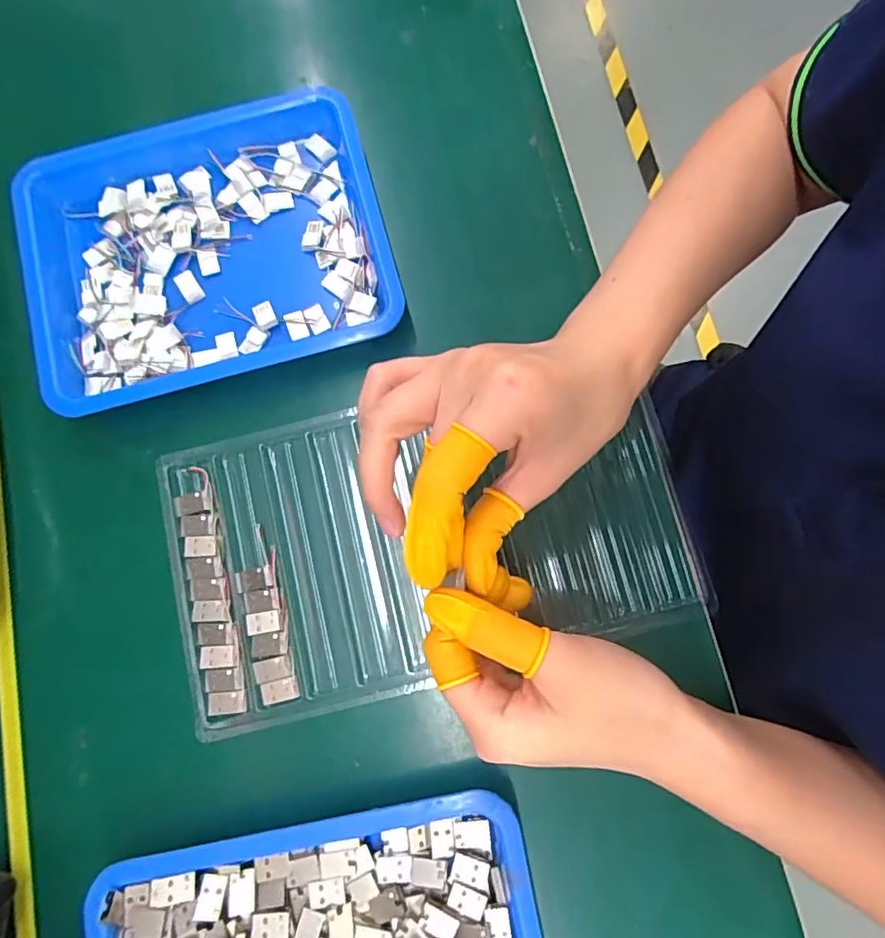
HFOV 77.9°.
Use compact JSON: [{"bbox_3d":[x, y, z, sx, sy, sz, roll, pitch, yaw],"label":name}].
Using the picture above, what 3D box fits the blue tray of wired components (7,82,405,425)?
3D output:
[{"bbox_3d":[-0.145,-0.135,0.341,0.214,0.027,0.170,-15,80,-3],"label":"blue tray of wired components"}]

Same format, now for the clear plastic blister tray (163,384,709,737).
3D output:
[{"bbox_3d":[-0.008,0.037,0.316,0.297,0.010,0.162,-12,80,-3],"label":"clear plastic blister tray"}]

